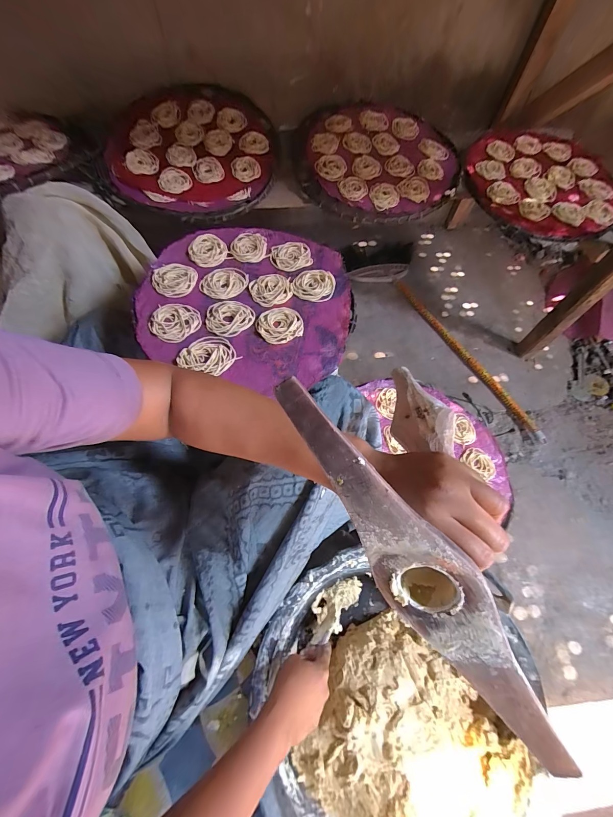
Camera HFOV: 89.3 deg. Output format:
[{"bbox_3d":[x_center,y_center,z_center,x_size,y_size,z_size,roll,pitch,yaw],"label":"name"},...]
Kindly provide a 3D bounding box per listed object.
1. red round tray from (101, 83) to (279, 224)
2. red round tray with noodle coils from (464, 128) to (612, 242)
[{"bbox_3d":[-0.264,-0.580,0.697,0.388,0.052,0.379,1,77,-4],"label":"red round tray"},{"bbox_3d":[0.564,-0.550,0.750,0.372,0.052,0.379,35,67,15],"label":"red round tray with noodle coils"}]

